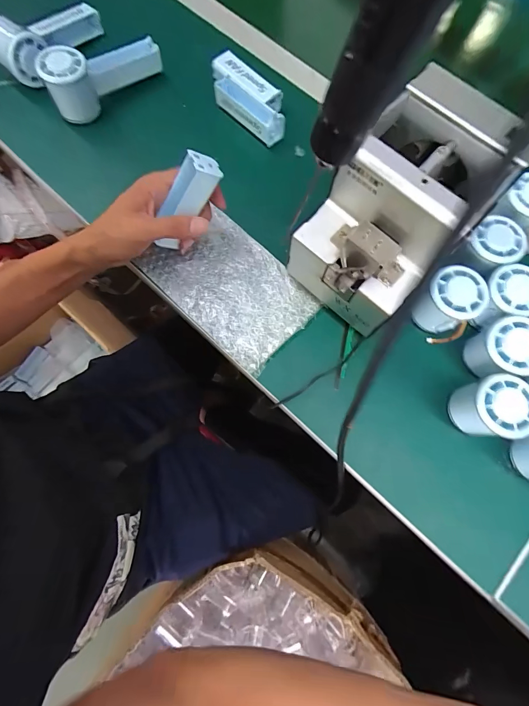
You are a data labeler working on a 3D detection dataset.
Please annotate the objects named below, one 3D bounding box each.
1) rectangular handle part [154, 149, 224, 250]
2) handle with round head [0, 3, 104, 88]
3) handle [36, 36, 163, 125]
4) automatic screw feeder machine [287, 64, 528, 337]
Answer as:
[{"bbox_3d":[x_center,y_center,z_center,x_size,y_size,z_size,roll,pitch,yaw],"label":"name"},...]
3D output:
[{"bbox_3d":[-0.084,-0.152,0.345,0.034,0.101,0.024,-16,70,-49],"label":"rectangular handle part"},{"bbox_3d":[-0.295,-0.431,0.451,0.066,0.053,0.149,30,76,8],"label":"handle with round head"},{"bbox_3d":[-0.207,-0.362,0.437,0.154,0.069,0.047,-38,78,-10],"label":"handle"},{"bbox_3d":[0.131,-0.136,0.331,0.180,0.142,0.125,-43,79,-11],"label":"automatic screw feeder machine"}]

